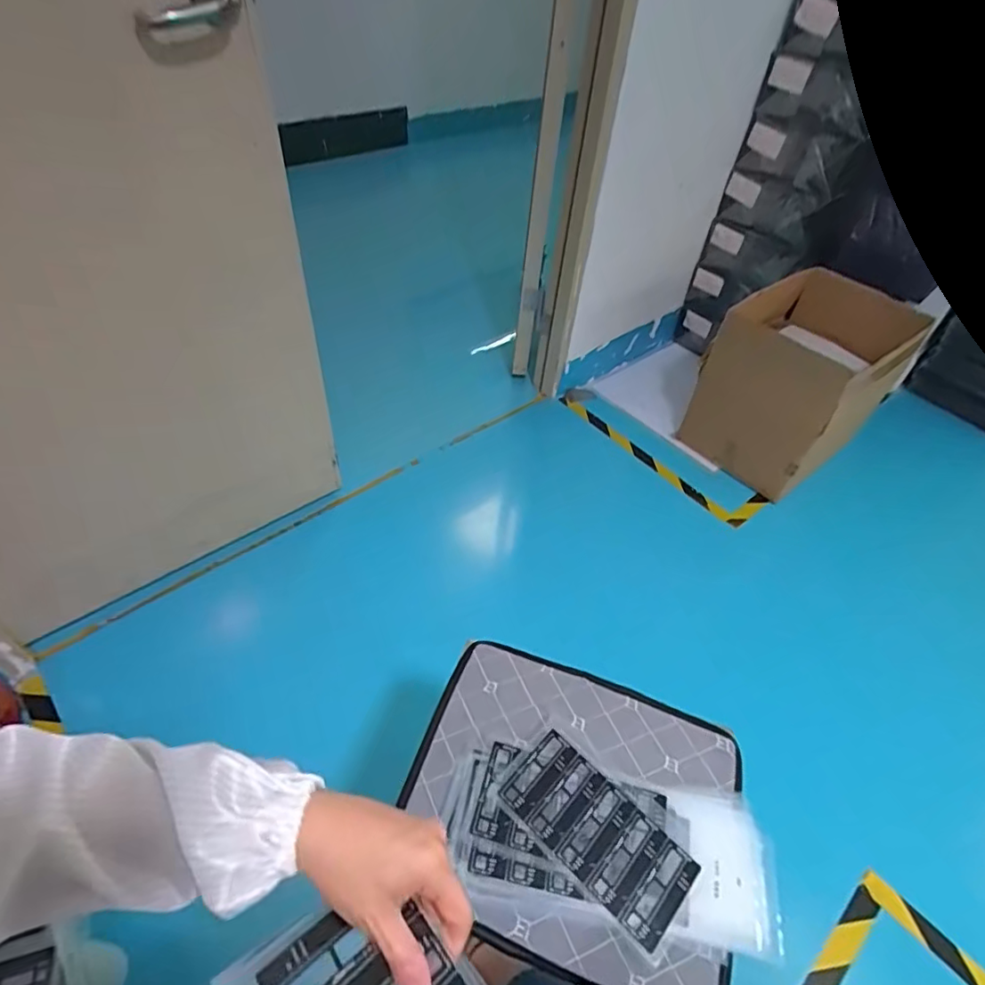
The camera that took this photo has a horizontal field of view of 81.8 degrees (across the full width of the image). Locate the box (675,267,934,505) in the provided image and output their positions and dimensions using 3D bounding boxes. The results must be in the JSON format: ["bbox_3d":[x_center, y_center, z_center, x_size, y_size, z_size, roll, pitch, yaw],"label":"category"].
[{"bbox_3d":[0.811,-0.301,1.546,0.392,0.399,0.512,36,54,26],"label":"box"}]

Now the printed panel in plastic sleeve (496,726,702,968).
[{"bbox_3d":[0.098,0.323,0.543,0.184,0.004,0.092,37,56,26],"label":"printed panel in plastic sleeve"}]

